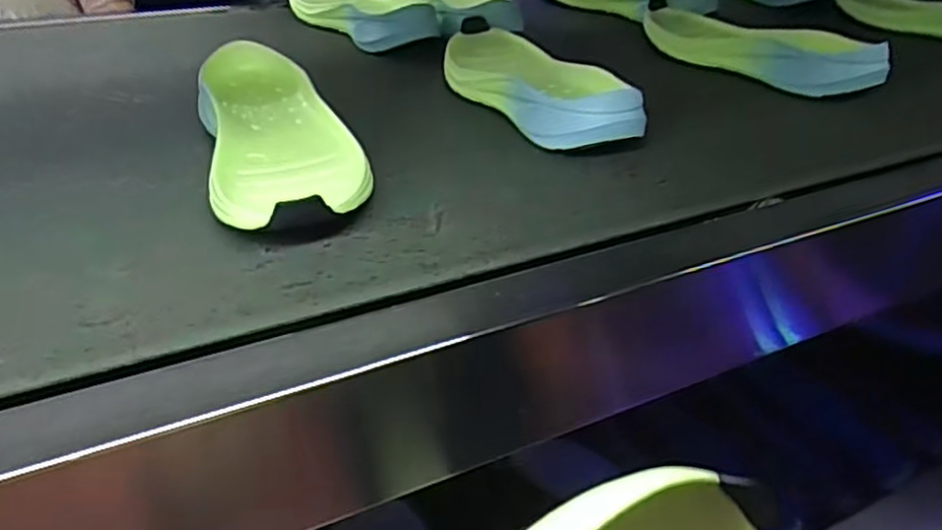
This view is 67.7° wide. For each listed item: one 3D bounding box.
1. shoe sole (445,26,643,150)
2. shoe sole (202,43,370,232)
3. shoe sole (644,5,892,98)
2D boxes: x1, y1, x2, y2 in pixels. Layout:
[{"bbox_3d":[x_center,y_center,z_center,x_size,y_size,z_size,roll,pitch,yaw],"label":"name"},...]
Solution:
[{"bbox_3d":[0.053,-0.174,0.635,0.101,0.042,0.264,-16,38,-23],"label":"shoe sole"},{"bbox_3d":[-0.141,-0.096,0.513,0.101,0.043,0.271,-11,37,-17],"label":"shoe sole"},{"bbox_3d":[0.287,-0.243,0.749,0.069,0.046,0.299,-17,39,-27],"label":"shoe sole"}]

